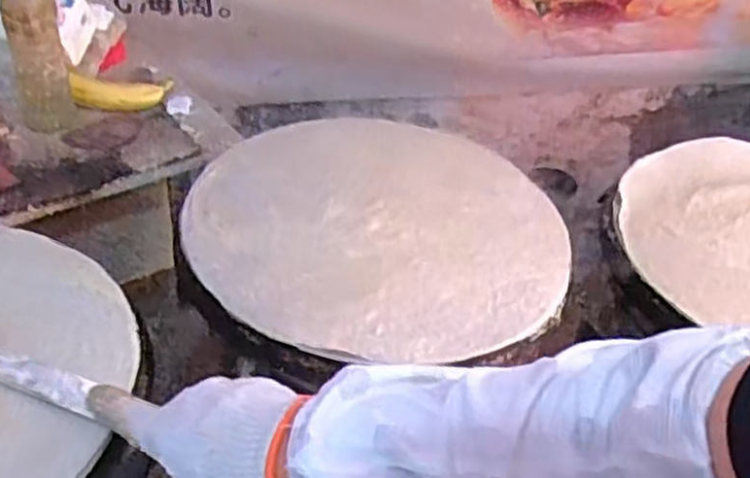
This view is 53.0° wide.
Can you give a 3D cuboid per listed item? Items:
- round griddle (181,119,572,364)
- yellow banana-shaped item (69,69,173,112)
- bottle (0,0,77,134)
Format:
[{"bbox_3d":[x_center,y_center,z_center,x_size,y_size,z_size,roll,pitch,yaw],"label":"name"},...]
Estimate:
[{"bbox_3d":[0.010,-0.017,0.760,0.355,0.033,0.361,3,41,-3],"label":"round griddle"},{"bbox_3d":[-0.339,-0.207,1.017,0.138,0.037,0.053,-20,47,-26],"label":"yellow banana-shaped item"},{"bbox_3d":[-0.410,-0.237,0.908,0.060,0.204,0.055,-13,45,-20],"label":"bottle"}]

